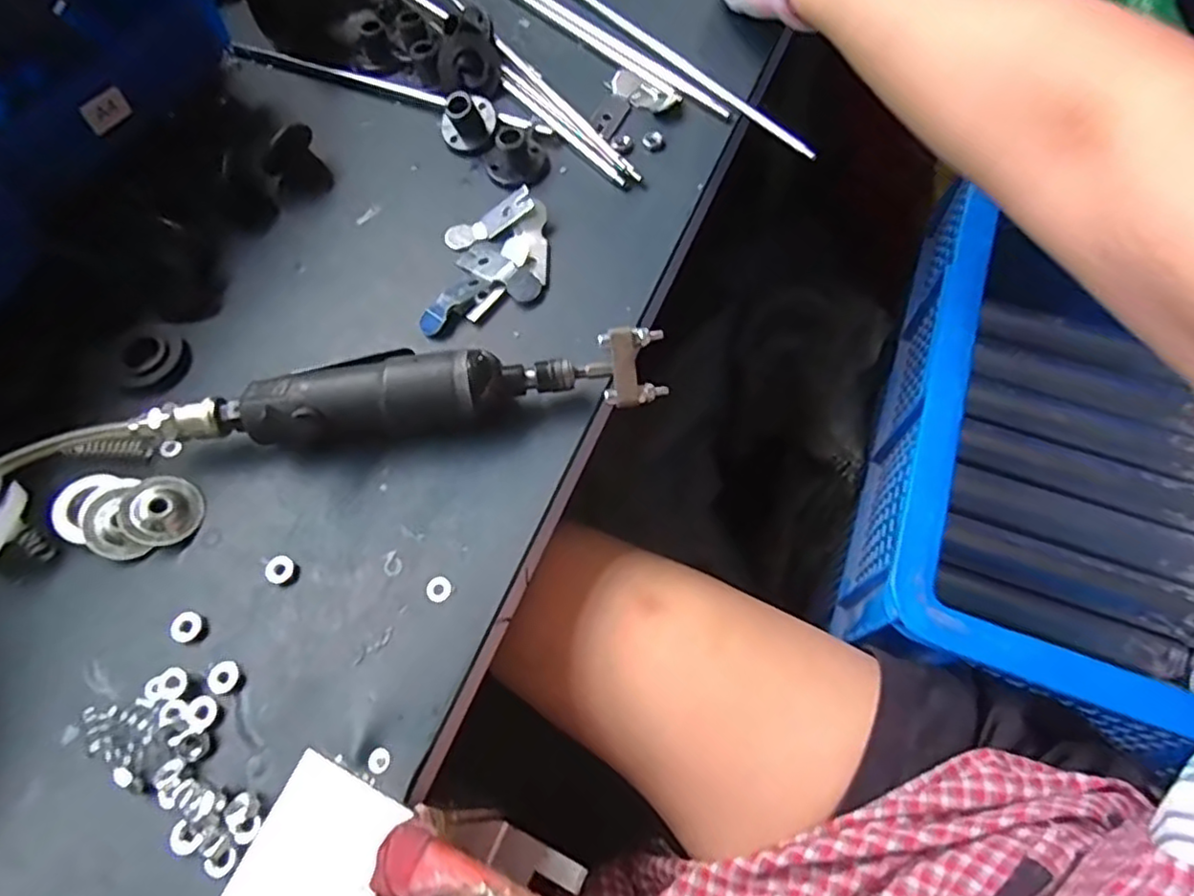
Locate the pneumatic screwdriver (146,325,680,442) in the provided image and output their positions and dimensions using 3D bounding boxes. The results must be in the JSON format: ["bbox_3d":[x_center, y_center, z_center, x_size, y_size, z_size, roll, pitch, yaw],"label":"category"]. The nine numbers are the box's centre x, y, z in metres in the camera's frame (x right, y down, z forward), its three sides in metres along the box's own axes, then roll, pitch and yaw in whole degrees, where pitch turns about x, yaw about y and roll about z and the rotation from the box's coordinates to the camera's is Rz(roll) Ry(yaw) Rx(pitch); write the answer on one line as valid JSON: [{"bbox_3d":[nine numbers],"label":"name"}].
[{"bbox_3d":[-0.106,-0.031,0.362,0.283,0.043,0.048,-7,64,0],"label":"pneumatic screwdriver"}]

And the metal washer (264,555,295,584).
[{"bbox_3d":[-0.168,0.064,0.343,0.014,0.005,0.015,-31,66,-11],"label":"metal washer"}]

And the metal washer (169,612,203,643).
[{"bbox_3d":[-0.211,0.092,0.333,0.014,0.005,0.015,-2,64,3],"label":"metal washer"}]

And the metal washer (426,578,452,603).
[{"bbox_3d":[-0.082,0.073,0.336,0.014,0.004,0.013,0,63,1],"label":"metal washer"}]

